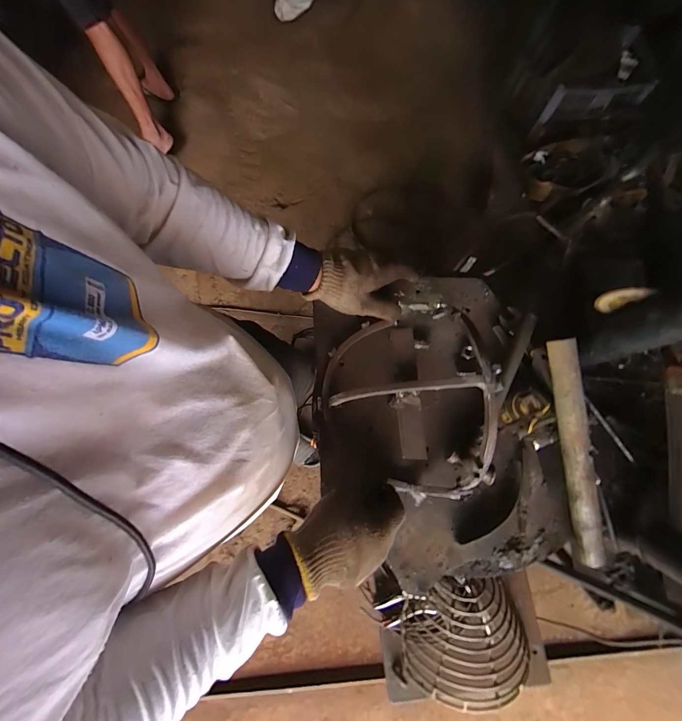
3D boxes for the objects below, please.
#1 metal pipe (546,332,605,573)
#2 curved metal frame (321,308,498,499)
[{"bbox_3d":[0.301,0.117,0.415,0.029,0.025,0.286,-9,91,-1],"label":"metal pipe"},{"bbox_3d":[0.077,0.052,0.395,0.176,0.106,0.235,-6,79,-1],"label":"curved metal frame"}]

